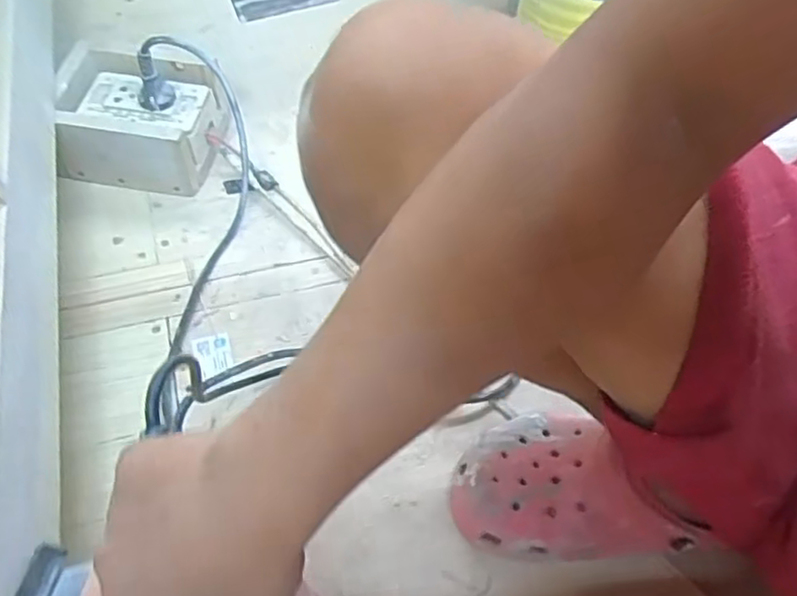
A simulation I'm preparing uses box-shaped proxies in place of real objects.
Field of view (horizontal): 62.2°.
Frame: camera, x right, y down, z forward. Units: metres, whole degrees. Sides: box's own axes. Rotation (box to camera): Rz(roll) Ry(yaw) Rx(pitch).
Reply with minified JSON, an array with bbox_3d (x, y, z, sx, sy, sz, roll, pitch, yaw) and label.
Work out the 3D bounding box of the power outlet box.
[{"bbox_3d":[-0.265,-0.181,0.685,0.152,0.088,0.117,4,55,0],"label":"power outlet box"}]

